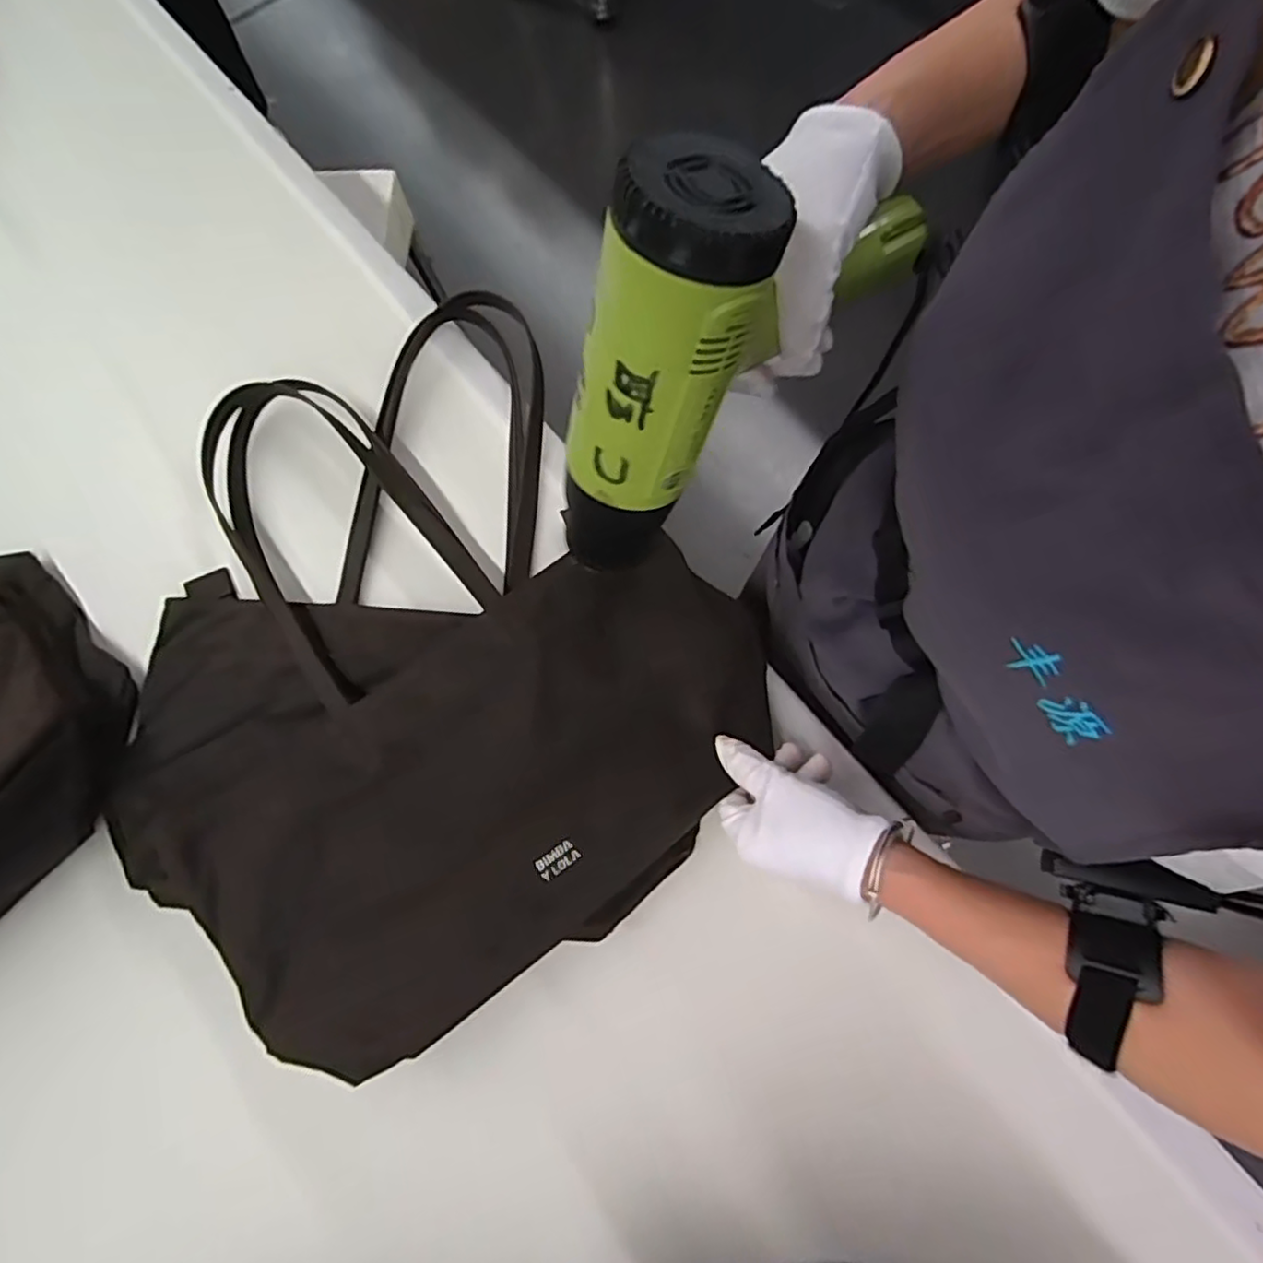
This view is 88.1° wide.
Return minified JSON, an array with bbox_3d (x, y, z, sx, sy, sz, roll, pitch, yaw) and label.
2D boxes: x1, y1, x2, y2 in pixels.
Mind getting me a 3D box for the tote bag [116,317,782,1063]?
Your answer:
[{"bbox_3d":[-0.166,0.010,0.471,0.415,0.060,0.463,-38,78,-9],"label":"tote bag"}]

